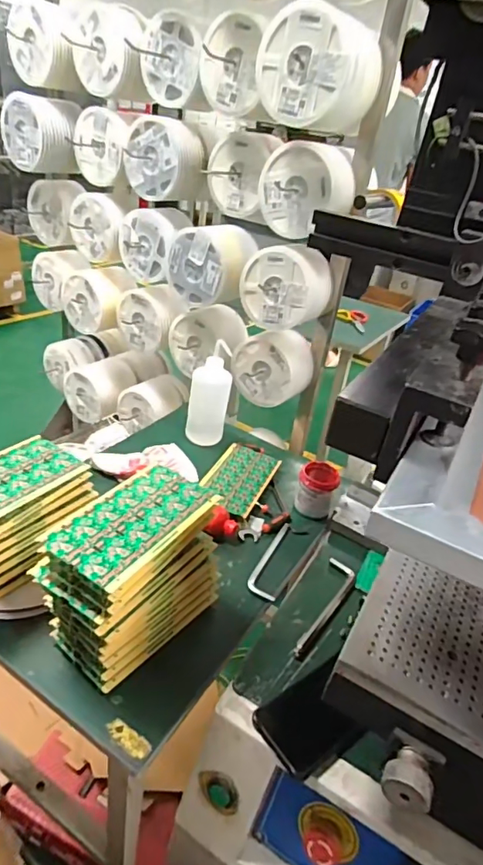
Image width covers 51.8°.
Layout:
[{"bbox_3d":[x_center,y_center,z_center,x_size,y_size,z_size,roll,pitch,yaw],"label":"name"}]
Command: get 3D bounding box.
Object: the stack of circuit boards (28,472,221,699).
[{"bbox_3d":[-0.117,0.160,0.561,0.105,0.177,0.189,26,36,28],"label":"stack of circuit boards"}]

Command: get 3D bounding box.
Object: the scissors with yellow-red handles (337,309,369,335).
[{"bbox_3d":[0.367,-0.373,1.616,0.127,0.063,0.008,43,5,32],"label":"scissors with yellow-red handles"}]

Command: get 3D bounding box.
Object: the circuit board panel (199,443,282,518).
[{"bbox_3d":[-0.003,0.077,0.848,0.096,0.009,0.174,21,33,14],"label":"circuit board panel"}]

